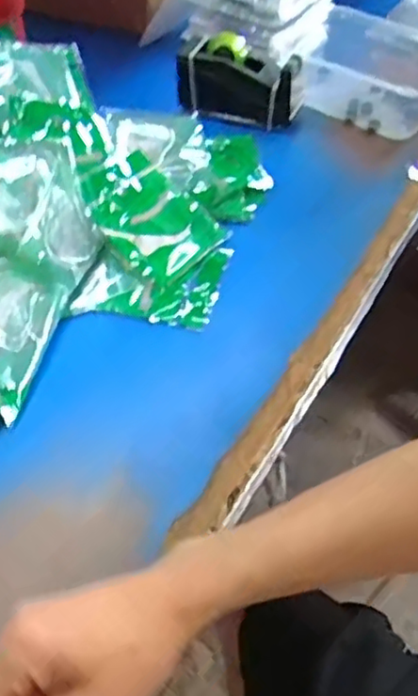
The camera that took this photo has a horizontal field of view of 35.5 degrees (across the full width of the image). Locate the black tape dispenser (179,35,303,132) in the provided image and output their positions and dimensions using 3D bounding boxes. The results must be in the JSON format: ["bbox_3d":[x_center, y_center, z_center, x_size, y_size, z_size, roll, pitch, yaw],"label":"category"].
[{"bbox_3d":[0.039,-0.336,0.817,0.147,0.071,0.074,21,53,17],"label":"black tape dispenser"}]

